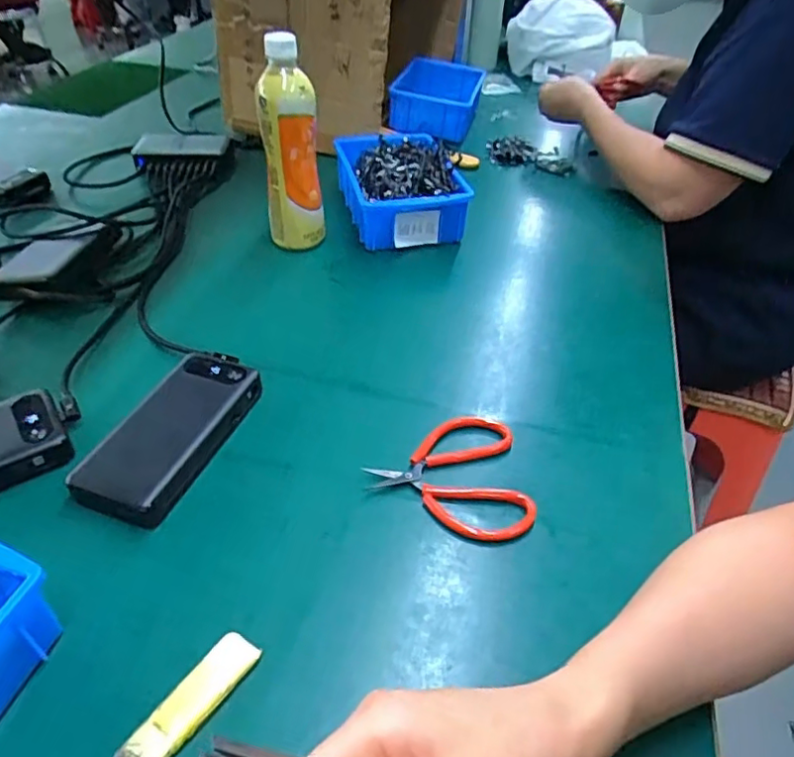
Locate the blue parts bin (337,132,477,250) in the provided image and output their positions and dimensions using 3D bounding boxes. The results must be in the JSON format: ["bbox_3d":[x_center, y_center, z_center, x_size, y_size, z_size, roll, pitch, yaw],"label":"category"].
[{"bbox_3d":[0.003,-0.247,0.763,0.137,0.073,0.212,-8,42,-10],"label":"blue parts bin"}]

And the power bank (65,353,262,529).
[{"bbox_3d":[-0.174,0.041,0.465,0.066,0.030,0.155,16,43,16],"label":"power bank"}]

